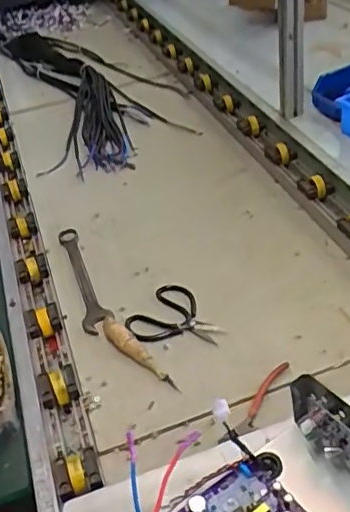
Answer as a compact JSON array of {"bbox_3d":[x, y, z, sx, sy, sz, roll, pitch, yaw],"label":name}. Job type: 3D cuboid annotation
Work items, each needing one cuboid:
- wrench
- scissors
[{"bbox_3d":[-0.167,0.033,1.070,0.050,0.016,0.299,-17,38,-9],"label":"wrench"},{"bbox_3d":[-0.001,0.096,0.968,0.153,0.020,0.128,0,38,-1],"label":"scissors"}]

